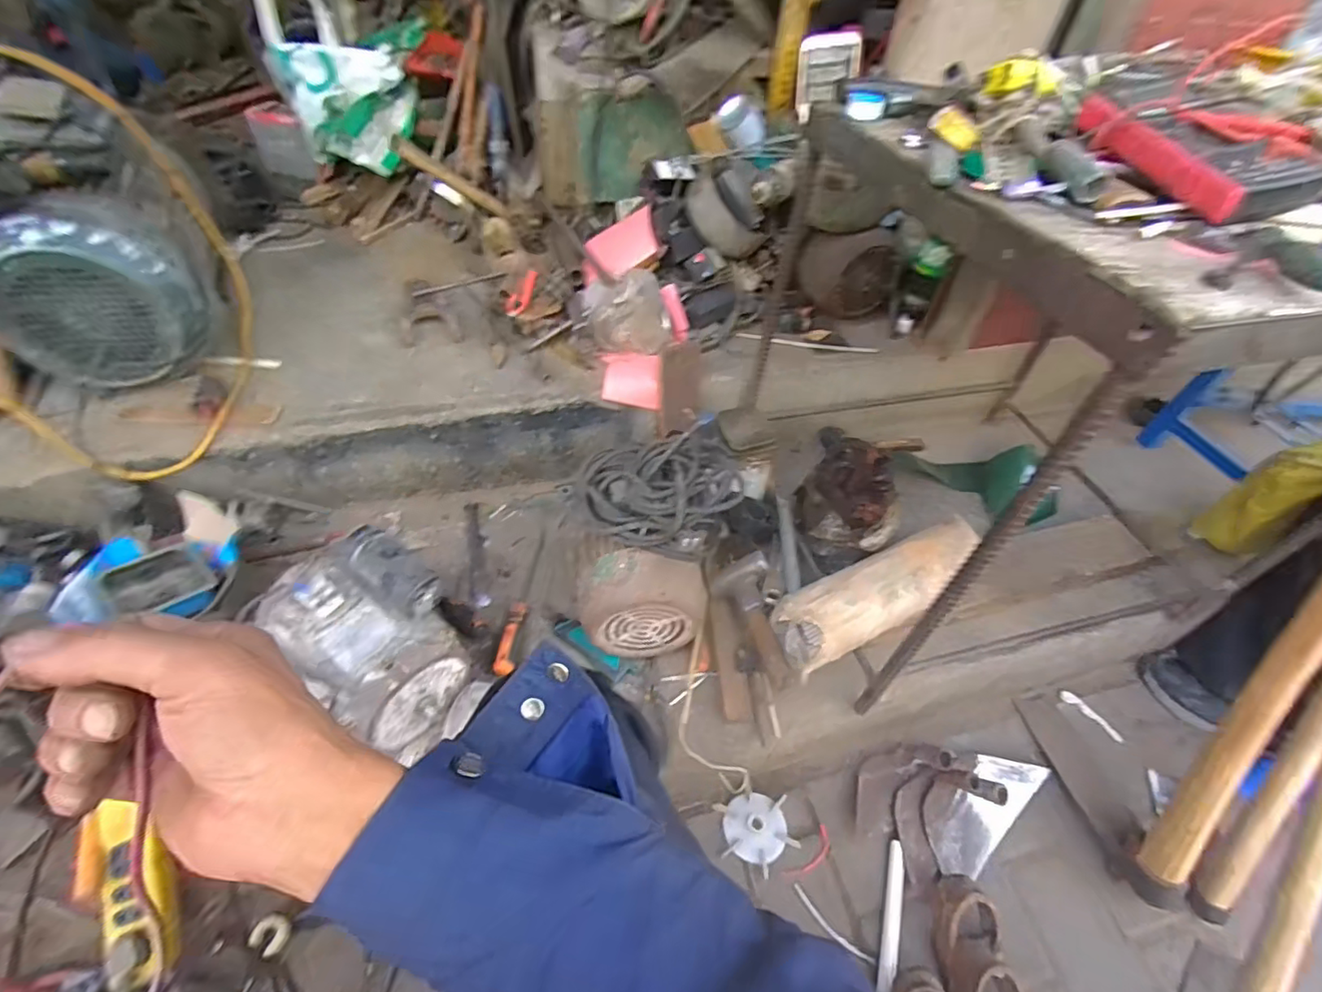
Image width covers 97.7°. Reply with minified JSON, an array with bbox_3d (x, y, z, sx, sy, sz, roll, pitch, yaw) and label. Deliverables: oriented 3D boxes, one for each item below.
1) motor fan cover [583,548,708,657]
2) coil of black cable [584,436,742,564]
[{"bbox_3d":[-0.026,0.142,0.775,0.164,0.141,0.080,-3,48,-9],"label":"motor fan cover"},{"bbox_3d":[-0.009,-0.007,0.757,0.207,0.104,0.155,25,50,16],"label":"coil of black cable"}]

